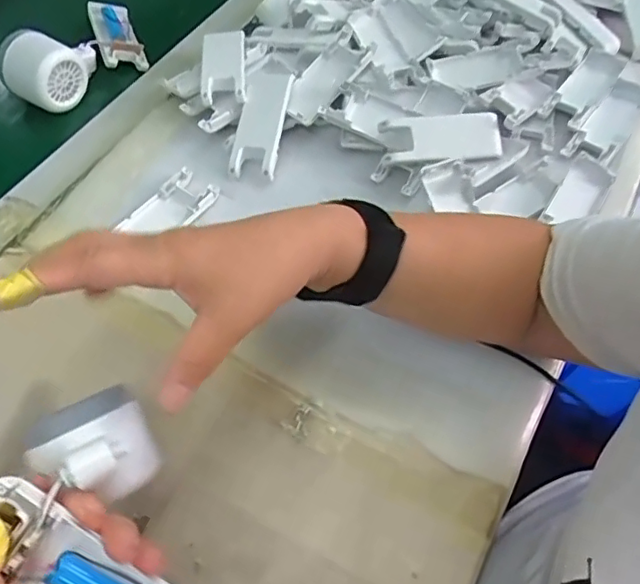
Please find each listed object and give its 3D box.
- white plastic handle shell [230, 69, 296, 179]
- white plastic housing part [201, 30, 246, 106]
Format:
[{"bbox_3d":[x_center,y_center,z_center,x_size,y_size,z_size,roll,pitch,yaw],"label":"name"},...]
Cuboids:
[{"bbox_3d":[-0.050,-0.152,0.512,0.040,0.015,0.109,10,74,4],"label":"white plastic handle shell"},{"bbox_3d":[-0.088,-0.203,0.532,0.039,0.024,0.089,-3,58,-4],"label":"white plastic housing part"}]

